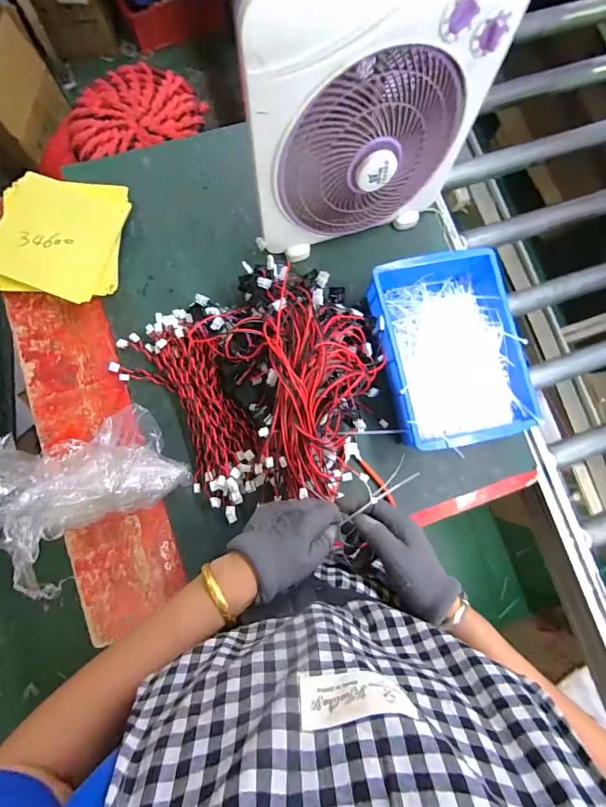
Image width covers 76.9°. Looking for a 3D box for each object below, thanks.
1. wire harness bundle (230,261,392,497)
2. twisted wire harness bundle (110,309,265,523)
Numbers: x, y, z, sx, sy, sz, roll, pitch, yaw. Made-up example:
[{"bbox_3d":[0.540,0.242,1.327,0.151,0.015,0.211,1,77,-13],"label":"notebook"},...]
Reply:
[{"bbox_3d":[0.010,-0.040,0.567,0.228,0.153,0.347,-6,82,-5],"label":"wire harness bundle"},{"bbox_3d":[-0.167,0.009,0.606,0.148,0.046,0.339,-35,85,-8],"label":"twisted wire harness bundle"}]

